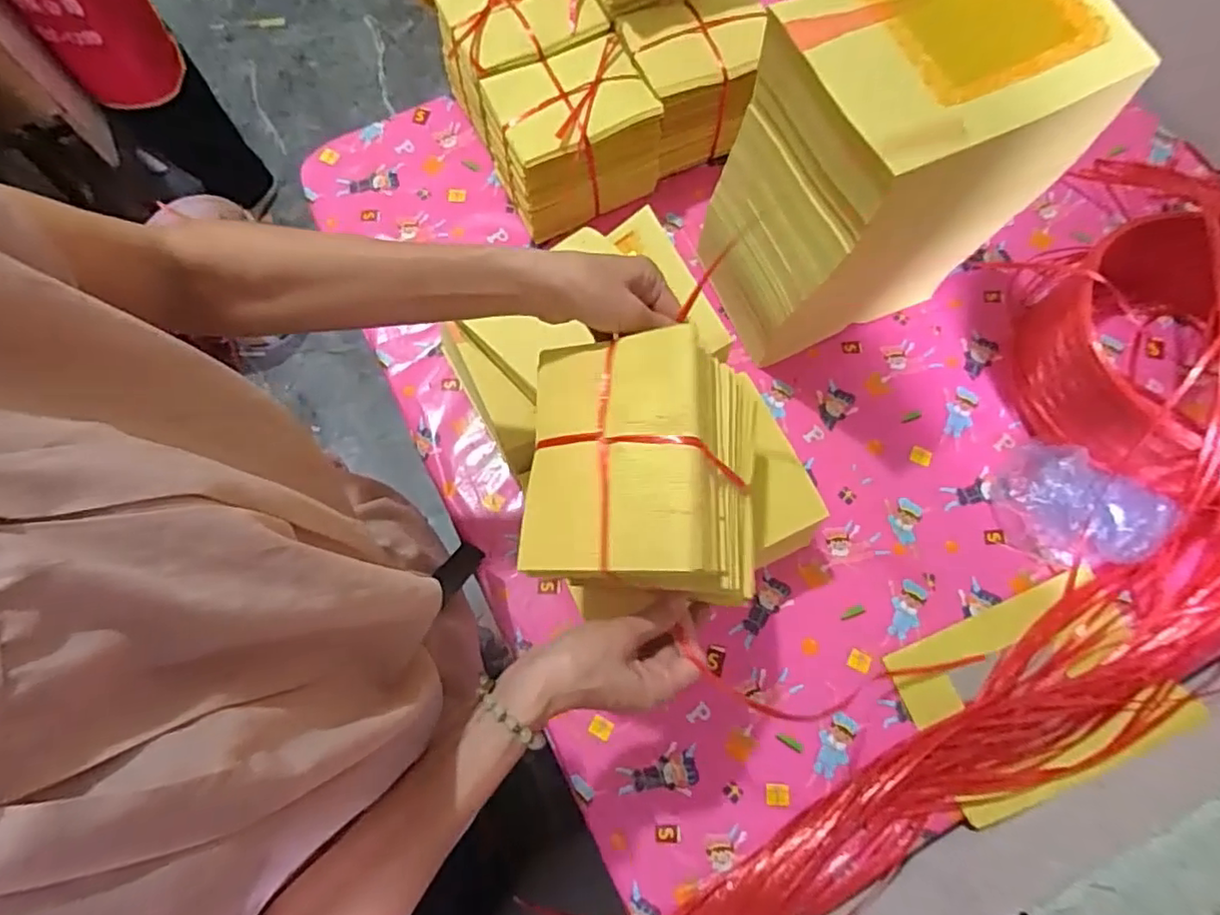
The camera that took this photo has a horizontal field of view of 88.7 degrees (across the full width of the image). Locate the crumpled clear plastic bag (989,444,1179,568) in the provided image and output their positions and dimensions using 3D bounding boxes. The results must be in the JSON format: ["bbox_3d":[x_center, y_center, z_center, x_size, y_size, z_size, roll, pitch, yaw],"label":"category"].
[{"bbox_3d":[0.471,0.050,0.621,0.138,0.073,0.106,28,76,8],"label":"crumpled clear plastic bag"}]

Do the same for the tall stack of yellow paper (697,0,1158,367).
[{"bbox_3d":[0.246,-0.253,0.589,0.250,0.314,0.165,-22,75,-6],"label":"tall stack of yellow paper"}]

